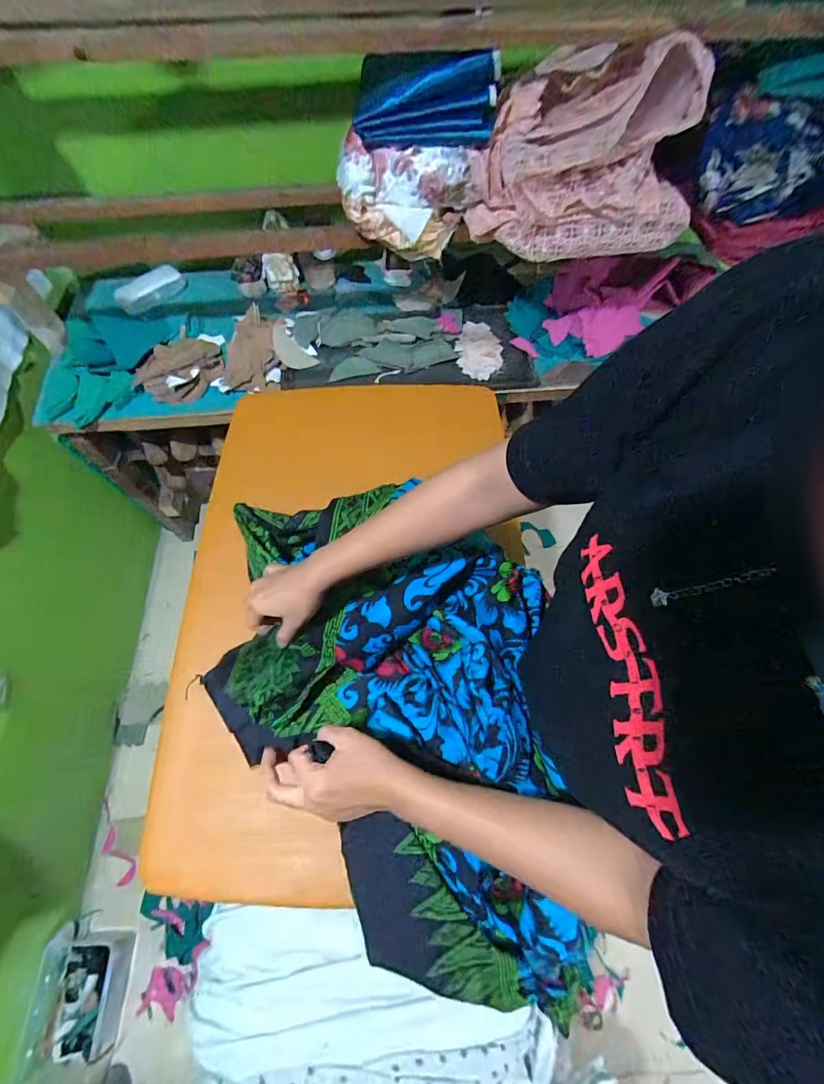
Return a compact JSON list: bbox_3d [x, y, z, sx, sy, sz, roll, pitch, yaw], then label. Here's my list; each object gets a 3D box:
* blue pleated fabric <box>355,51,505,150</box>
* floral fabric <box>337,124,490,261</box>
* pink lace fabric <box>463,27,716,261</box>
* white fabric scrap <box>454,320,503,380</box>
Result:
[{"bbox_3d":[0.021,-0.590,0.598,0.196,0.091,0.038,1,64,2],"label":"blue pleated fabric"},{"bbox_3d":[-0.004,-0.521,0.703,0.210,0.139,0.075,7,65,5],"label":"floral fabric"},{"bbox_3d":[0.255,-0.559,0.650,0.327,0.204,0.128,1,64,2],"label":"pink lace fabric"},{"bbox_3d":[0.142,-0.413,0.948,0.097,0.009,0.164,1,64,2],"label":"white fabric scrap"}]

